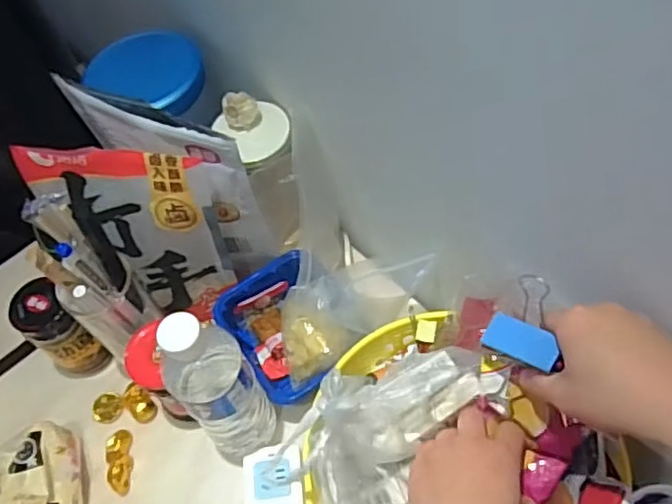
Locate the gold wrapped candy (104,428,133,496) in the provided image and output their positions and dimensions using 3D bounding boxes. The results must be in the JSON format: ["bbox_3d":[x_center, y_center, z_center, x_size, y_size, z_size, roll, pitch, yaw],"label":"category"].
[{"bbox_3d":[-0.221,0.213,0.646,0.024,0.018,0.064,-11,58,1],"label":"gold wrapped candy"}]

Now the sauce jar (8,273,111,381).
[{"bbox_3d":[-0.291,0.091,0.678,0.056,0.131,0.062,-38,62,-15],"label":"sauce jar"}]

